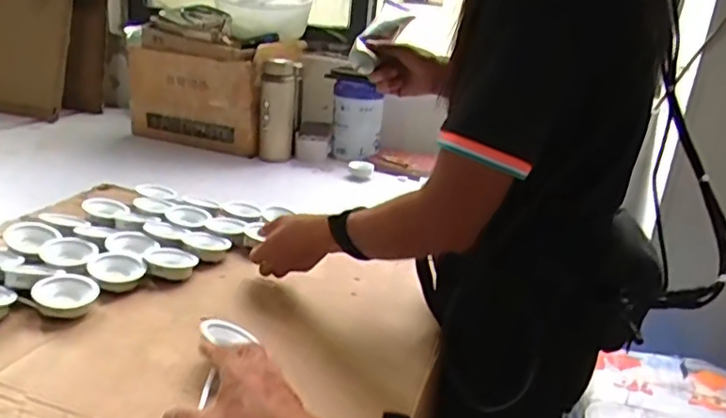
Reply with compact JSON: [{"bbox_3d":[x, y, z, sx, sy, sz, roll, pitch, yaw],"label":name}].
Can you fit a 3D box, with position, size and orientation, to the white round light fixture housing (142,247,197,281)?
[{"bbox_3d":[-0.271,0.079,0.854,0.068,0.027,0.063,5,19,-2],"label":"white round light fixture housing"}]

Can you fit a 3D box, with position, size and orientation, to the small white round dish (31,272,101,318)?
[{"bbox_3d":[-0.375,0.108,0.760,0.070,0.023,0.068,16,32,-2],"label":"small white round dish"}]

